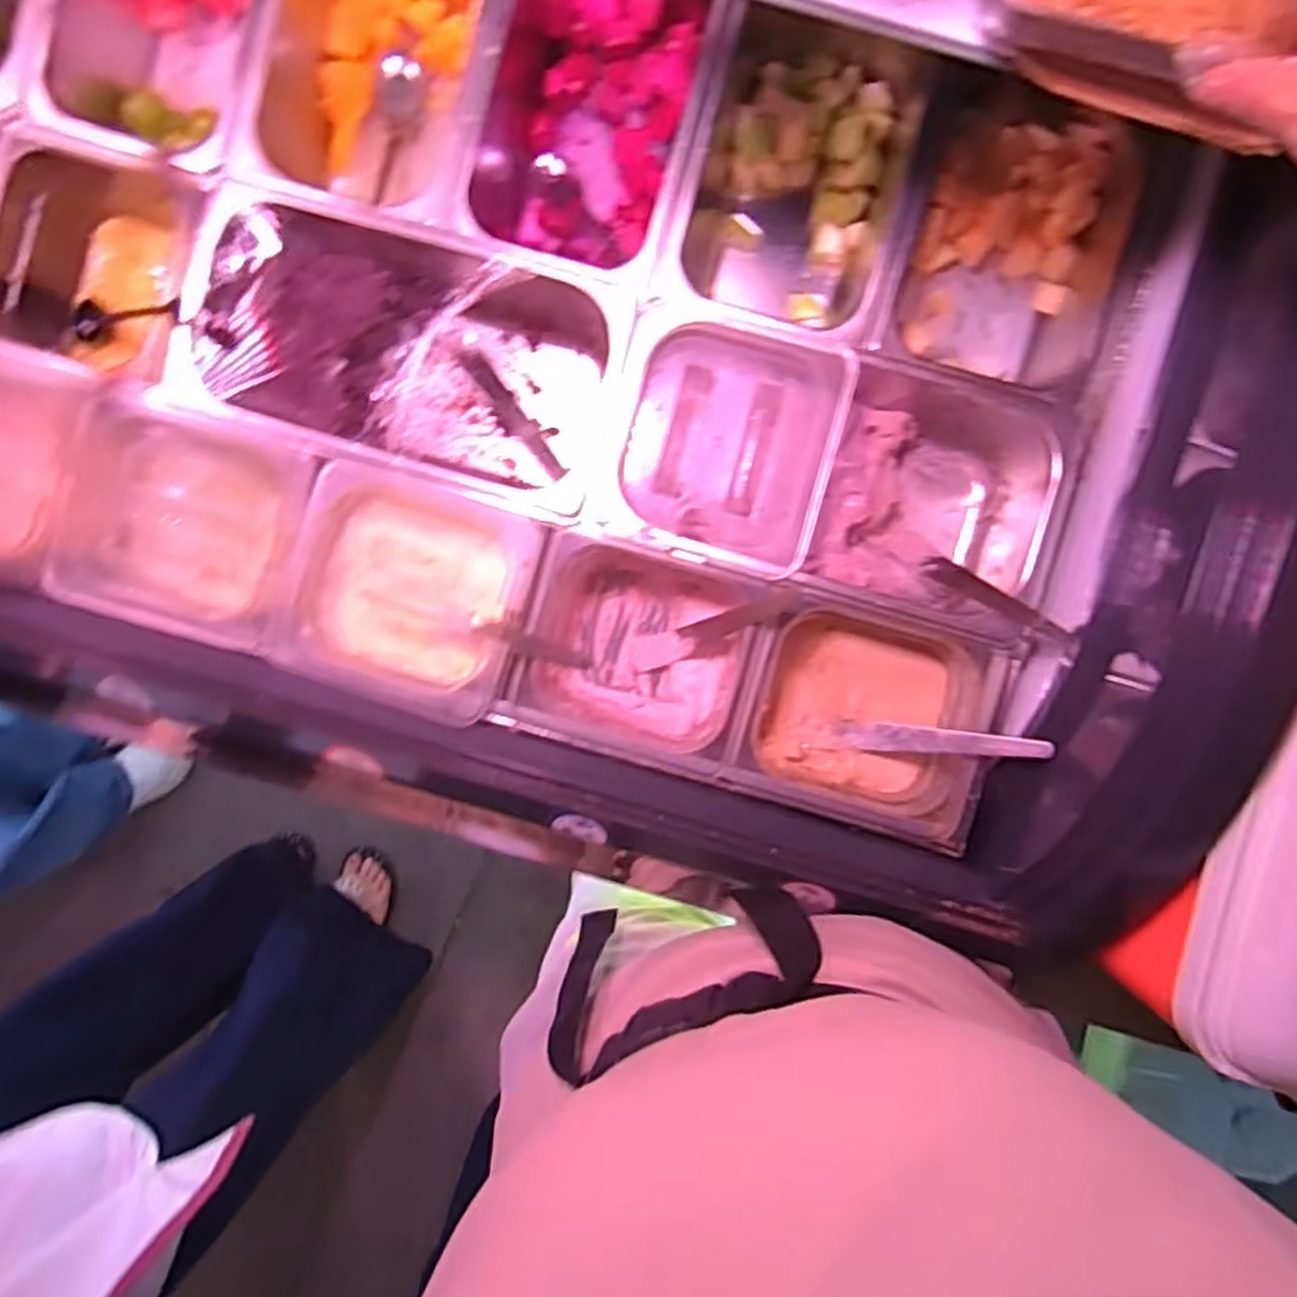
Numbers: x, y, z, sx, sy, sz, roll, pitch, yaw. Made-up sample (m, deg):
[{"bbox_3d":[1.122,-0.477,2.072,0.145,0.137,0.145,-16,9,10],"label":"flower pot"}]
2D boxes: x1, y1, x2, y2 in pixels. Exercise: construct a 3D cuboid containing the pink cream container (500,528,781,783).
[{"bbox_3d":[-0.006,0.000,0.634,0.166,0.103,0.149,16,93,-1],"label":"pink cream container"}]

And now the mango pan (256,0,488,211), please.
[{"bbox_3d":[-0.200,-0.470,0.625,0.158,0.095,0.242,15,93,-1],"label":"mango pan"}]

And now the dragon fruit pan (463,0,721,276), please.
[{"bbox_3d":[-0.041,-0.422,0.620,0.151,0.099,0.258,17,93,-1],"label":"dragon fruit pan"}]

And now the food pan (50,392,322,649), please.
[{"bbox_3d":[-0.362,-0.103,0.616,0.182,0.061,0.165,16,93,-1],"label":"food pan"}]

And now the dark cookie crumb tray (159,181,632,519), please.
[{"bbox_3d":[-0.182,-0.227,0.633,0.323,0.109,0.175,18,93,-1],"label":"dark cookie crumb tray"}]

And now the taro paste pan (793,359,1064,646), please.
[{"bbox_3d":[0.206,-0.114,0.628,0.142,0.122,0.169,15,93,-1],"label":"taro paste pan"}]

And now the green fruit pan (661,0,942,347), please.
[{"bbox_3d":[0.110,-0.359,0.620,0.166,0.107,0.242,14,93,-1],"label":"green fruit pan"}]

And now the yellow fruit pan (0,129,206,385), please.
[{"bbox_3d":[-0.426,-0.299,0.636,0.161,0.082,0.158,18,93,-1],"label":"yellow fruit pan"}]

